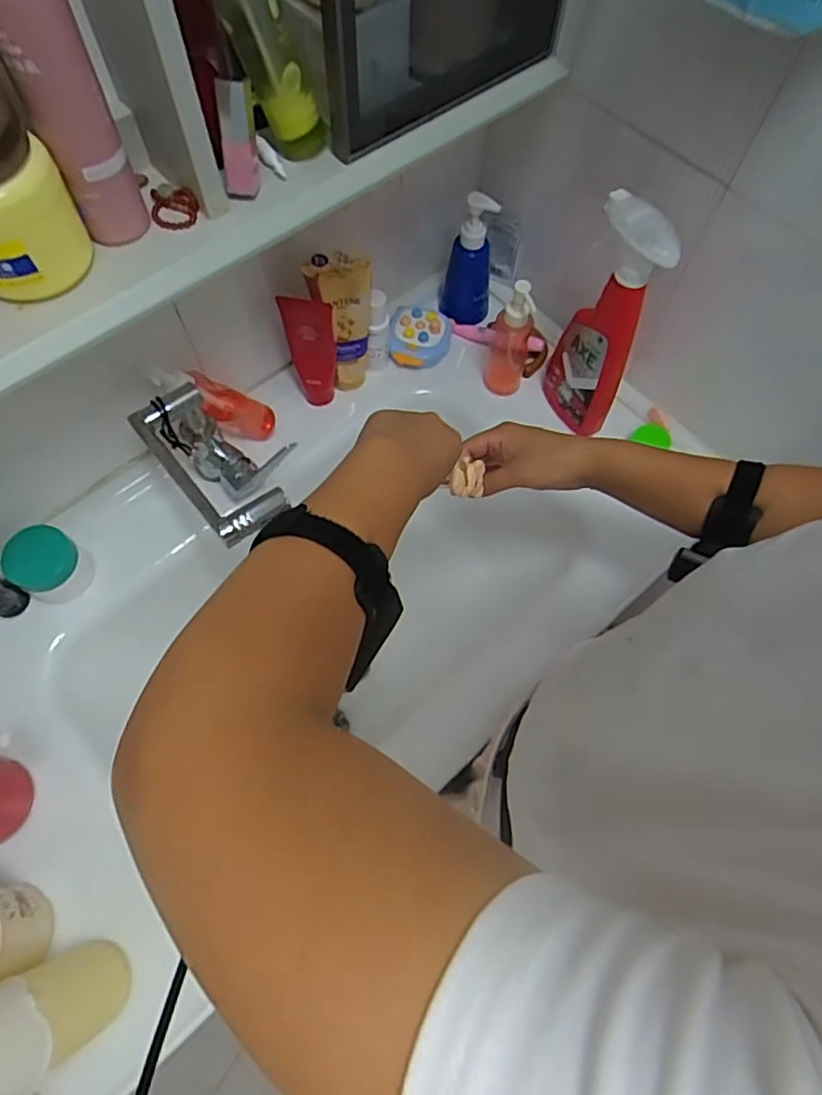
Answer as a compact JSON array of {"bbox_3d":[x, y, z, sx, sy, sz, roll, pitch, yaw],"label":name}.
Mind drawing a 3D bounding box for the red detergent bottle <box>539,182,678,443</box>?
[{"bbox_3d":[0.205,-0.235,0.672,0.099,0.263,0.047,39,71,14],"label":"red detergent bottle"}]

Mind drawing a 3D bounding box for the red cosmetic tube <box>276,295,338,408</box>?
[{"bbox_3d":[-0.115,-0.229,0.720,0.053,0.168,0.029,-8,67,-6],"label":"red cosmetic tube"}]

